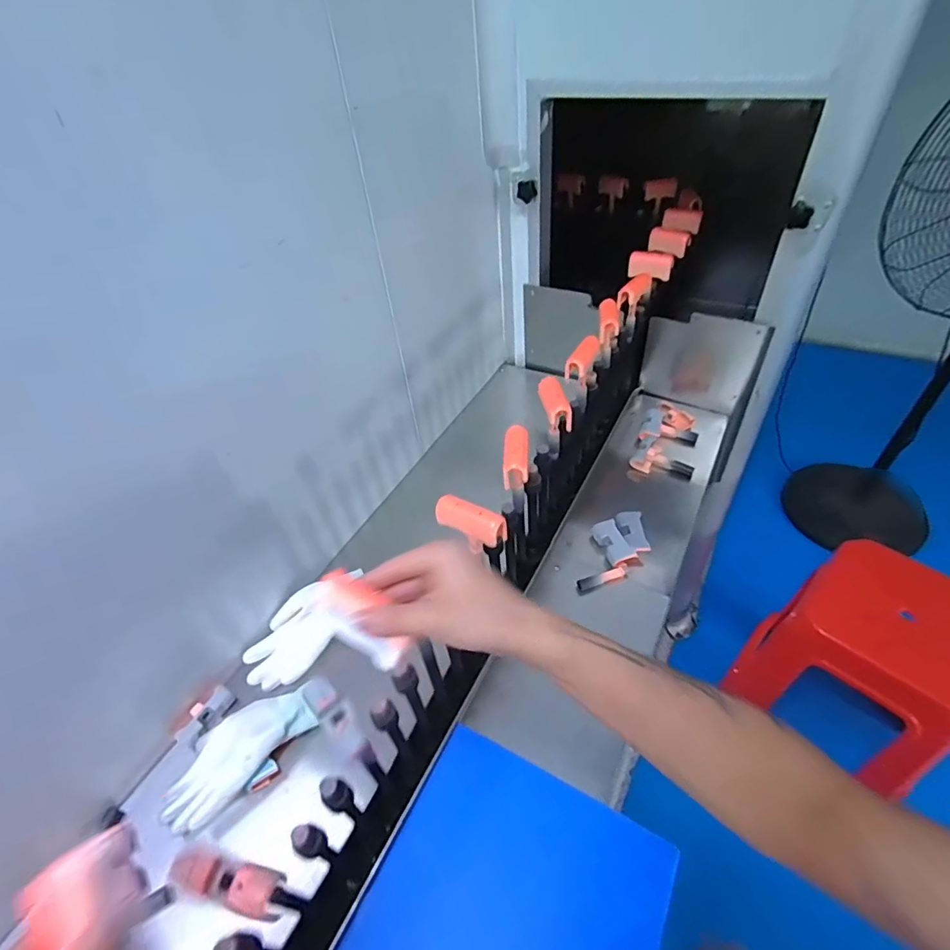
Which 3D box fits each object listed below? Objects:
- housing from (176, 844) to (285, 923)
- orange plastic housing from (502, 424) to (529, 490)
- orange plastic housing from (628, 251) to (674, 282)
[{"bbox_3d":[-0.162,0.270,0.337,0.075,0.019,0.024,8,47,13],"label":"housing"},{"bbox_3d":[0.050,-0.021,0.612,0.029,0.030,0.089,0,46,5],"label":"orange plastic housing"},{"bbox_3d":[0.322,-0.387,0.934,0.078,0.041,0.035,17,49,21],"label":"orange plastic housing"}]

